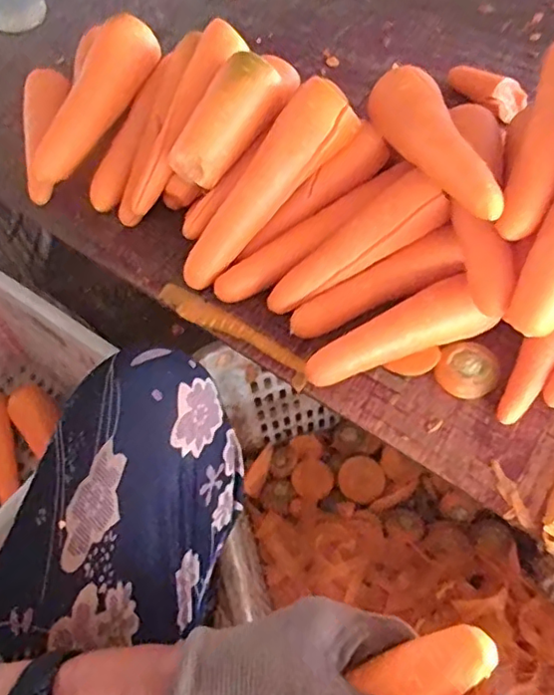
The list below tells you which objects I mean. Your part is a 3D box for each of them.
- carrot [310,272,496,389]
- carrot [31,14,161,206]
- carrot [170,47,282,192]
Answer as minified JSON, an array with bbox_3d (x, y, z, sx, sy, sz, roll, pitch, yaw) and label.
[{"bbox_3d":[0.102,-0.010,0.498,0.165,0.050,0.047,-19,60,-7],"label":"carrot"},{"bbox_3d":[-0.204,-0.259,0.634,0.052,0.043,0.227,25,80,17],"label":"carrot"},{"bbox_3d":[-0.050,-0.218,0.562,0.051,0.044,0.132,41,100,24],"label":"carrot"}]

